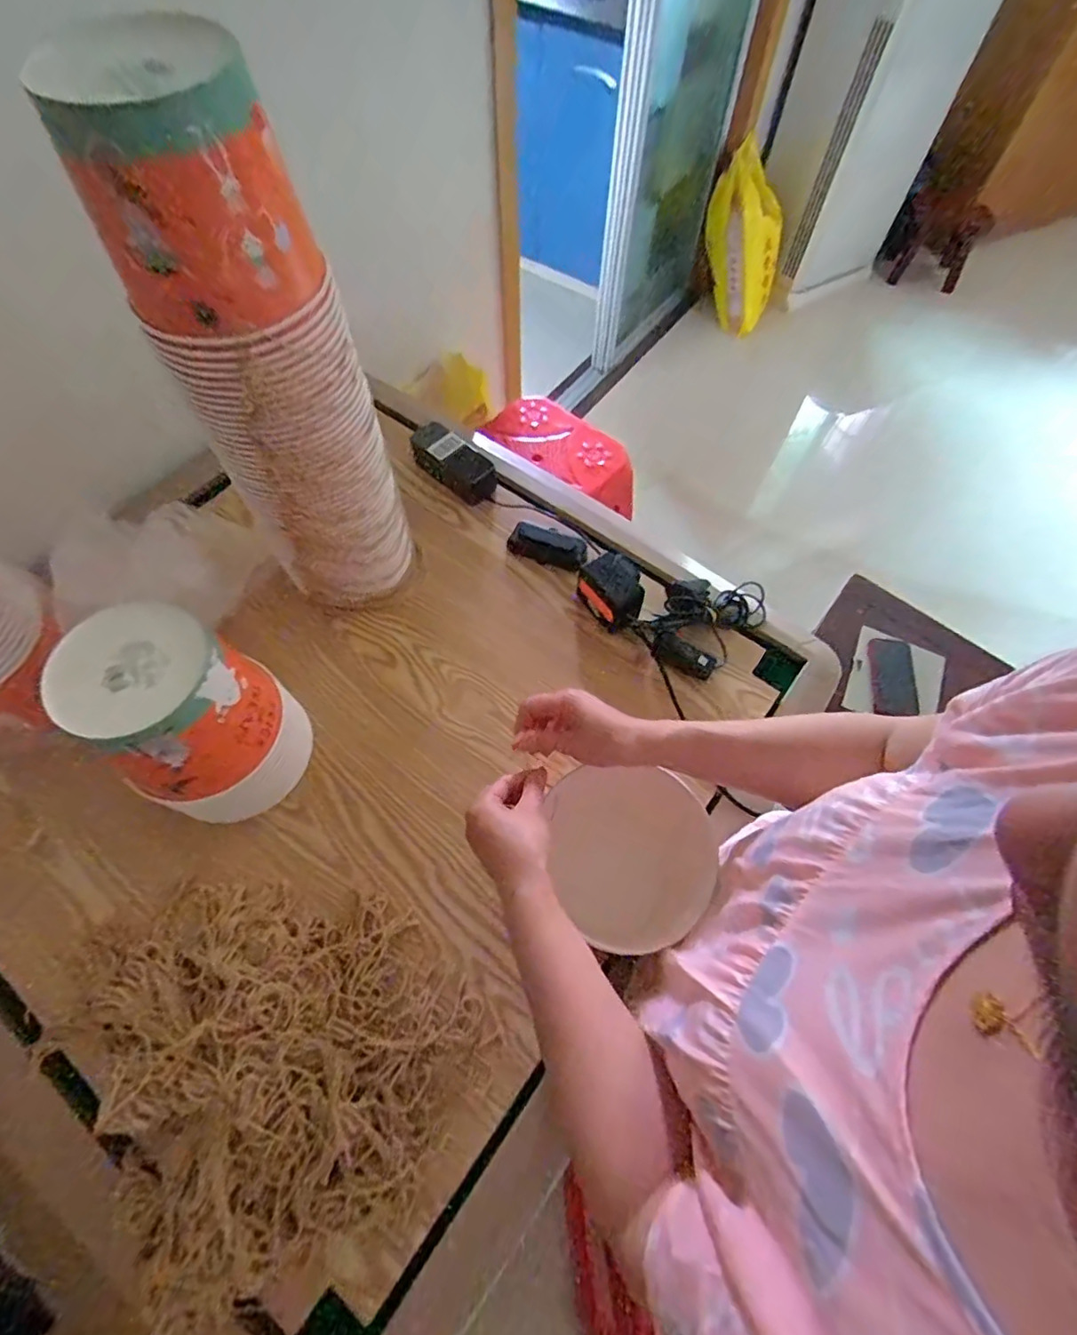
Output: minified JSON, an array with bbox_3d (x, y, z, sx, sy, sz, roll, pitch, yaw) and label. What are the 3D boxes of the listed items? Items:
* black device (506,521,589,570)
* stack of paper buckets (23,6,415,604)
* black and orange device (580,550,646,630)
[{"bbox_3d":[0.013,-0.169,0.805,0.108,0.024,0.037,20,65,8],"label":"black device"},{"bbox_3d":[-0.238,-0.247,0.572,0.153,0.492,0.128,-18,64,-10],"label":"stack of paper buckets"},{"bbox_3d":[0.097,-0.094,0.747,0.063,0.066,0.089,-33,69,-16],"label":"black and orange device"}]

